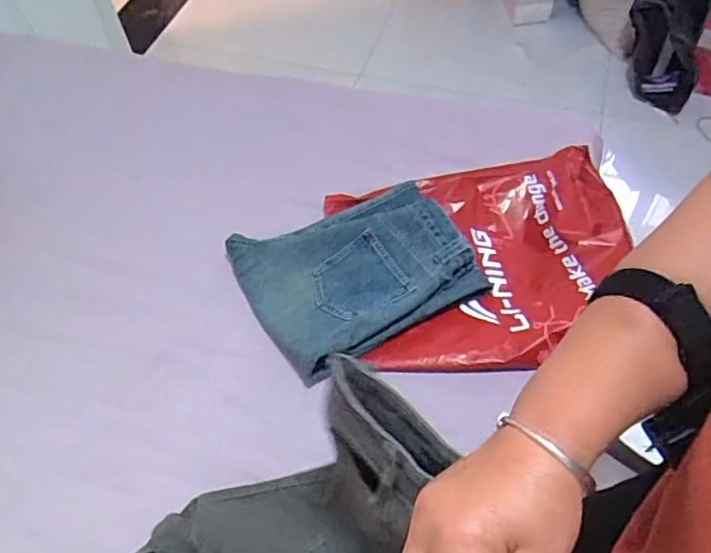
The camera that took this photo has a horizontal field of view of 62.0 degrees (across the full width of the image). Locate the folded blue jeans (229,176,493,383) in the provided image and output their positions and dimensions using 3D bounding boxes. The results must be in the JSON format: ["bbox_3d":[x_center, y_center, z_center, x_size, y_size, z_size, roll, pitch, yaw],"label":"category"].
[{"bbox_3d":[-0.003,-0.019,0.940,0.337,0.046,0.277,-29,59,-16],"label":"folded blue jeans"}]

